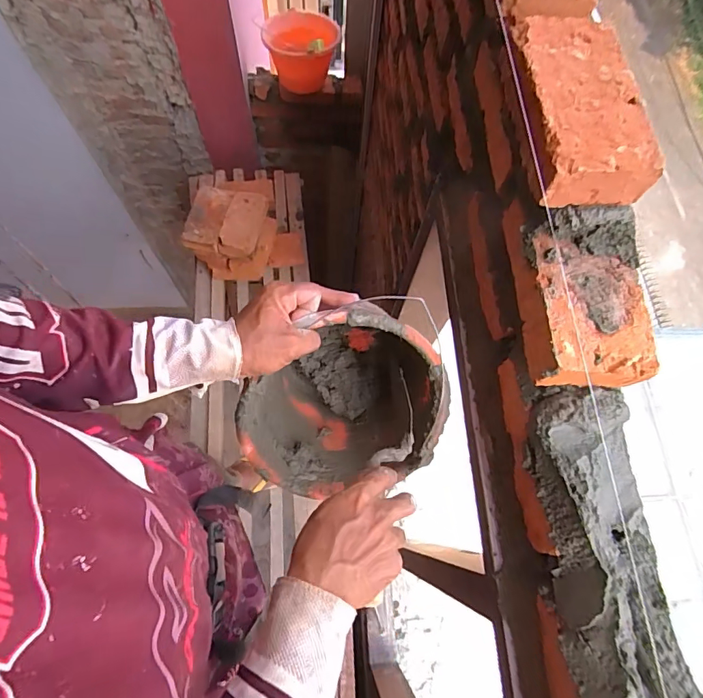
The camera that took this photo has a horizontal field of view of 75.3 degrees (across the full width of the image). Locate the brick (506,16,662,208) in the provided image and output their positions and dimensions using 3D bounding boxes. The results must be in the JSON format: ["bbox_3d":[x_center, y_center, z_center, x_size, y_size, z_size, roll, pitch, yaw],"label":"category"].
[{"bbox_3d":[0.205,-0.228,0.424,0.103,0.041,0.195,-4,70,-4],"label":"brick"}]

